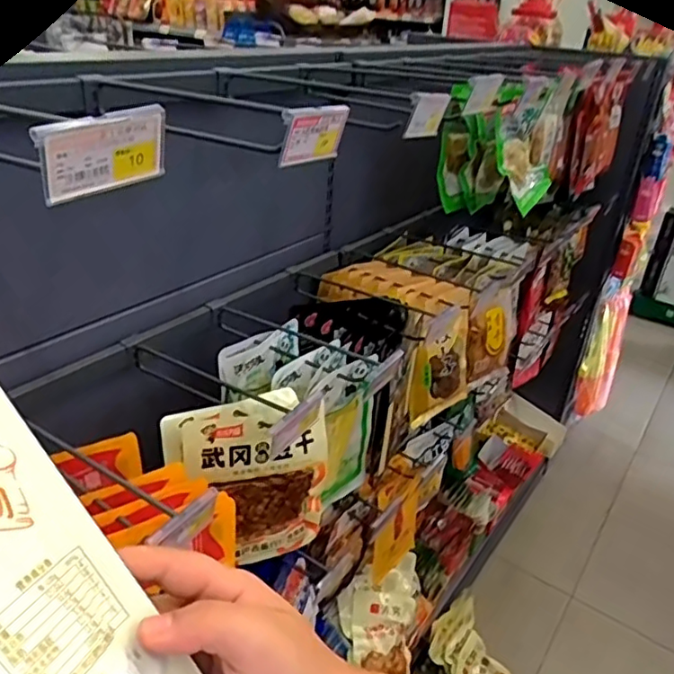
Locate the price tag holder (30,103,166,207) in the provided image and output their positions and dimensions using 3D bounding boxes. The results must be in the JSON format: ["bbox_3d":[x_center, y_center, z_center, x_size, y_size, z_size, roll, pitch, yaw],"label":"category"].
[{"bbox_3d":[-0.135,-0.107,0.356,0.006,0.048,0.078,36,45,24],"label":"price tag holder"}]

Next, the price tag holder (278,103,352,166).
[{"bbox_3d":[-0.019,-0.165,0.496,0.008,0.047,0.078,35,39,22],"label":"price tag holder"}]

